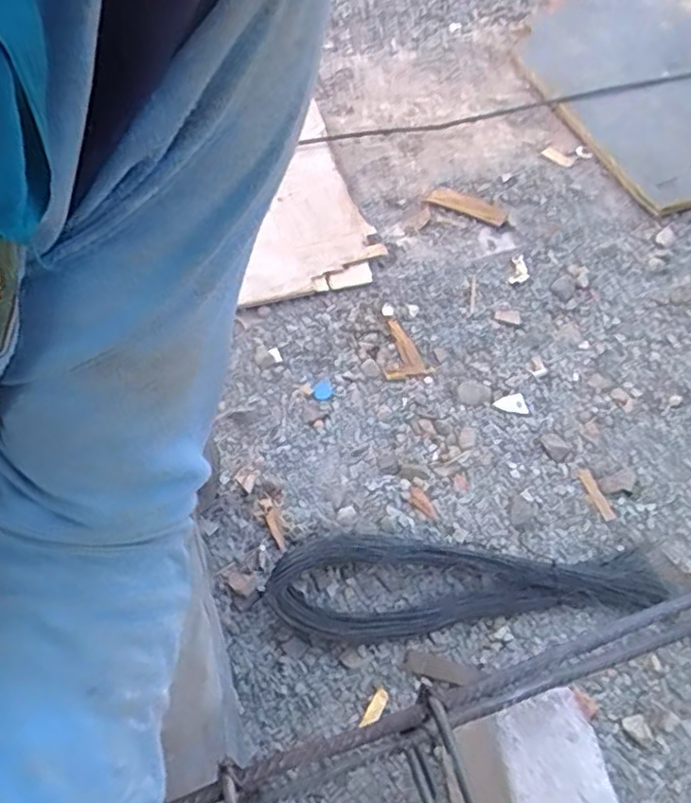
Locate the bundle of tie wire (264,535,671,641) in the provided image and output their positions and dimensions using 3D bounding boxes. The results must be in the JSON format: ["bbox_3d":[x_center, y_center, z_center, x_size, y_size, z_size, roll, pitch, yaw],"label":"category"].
[{"bbox_3d":[0.128,0.199,0.721,0.413,0.029,0.110,3,56,1],"label":"bundle of tie wire"}]

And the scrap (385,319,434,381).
[{"bbox_3d":[0.079,-0.073,0.914,0.059,0.008,0.092,-6,57,-6],"label":"scrap"}]

